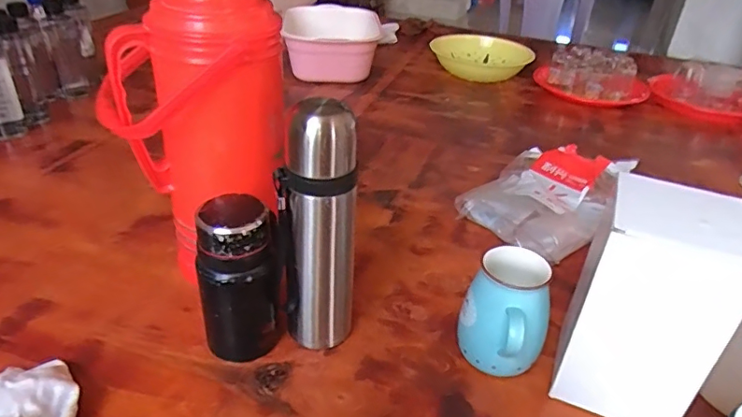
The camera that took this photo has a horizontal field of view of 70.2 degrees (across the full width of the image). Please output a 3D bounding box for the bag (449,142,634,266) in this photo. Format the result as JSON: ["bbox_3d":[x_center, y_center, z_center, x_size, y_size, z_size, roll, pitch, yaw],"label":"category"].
[{"bbox_3d":[0.254,-0.013,0.762,0.173,0.066,0.261,25,37,30],"label":"bag"}]

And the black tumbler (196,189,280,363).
[{"bbox_3d":[-0.126,0.068,0.504,0.070,0.162,0.057,-6,35,-15],"label":"black tumbler"}]

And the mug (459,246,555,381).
[{"bbox_3d":[0.130,0.107,0.508,0.071,0.119,0.082,-18,39,-29],"label":"mug"}]

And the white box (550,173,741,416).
[{"bbox_3d":[0.239,0.093,0.467,0.103,0.207,0.085,16,35,18],"label":"white box"}]

